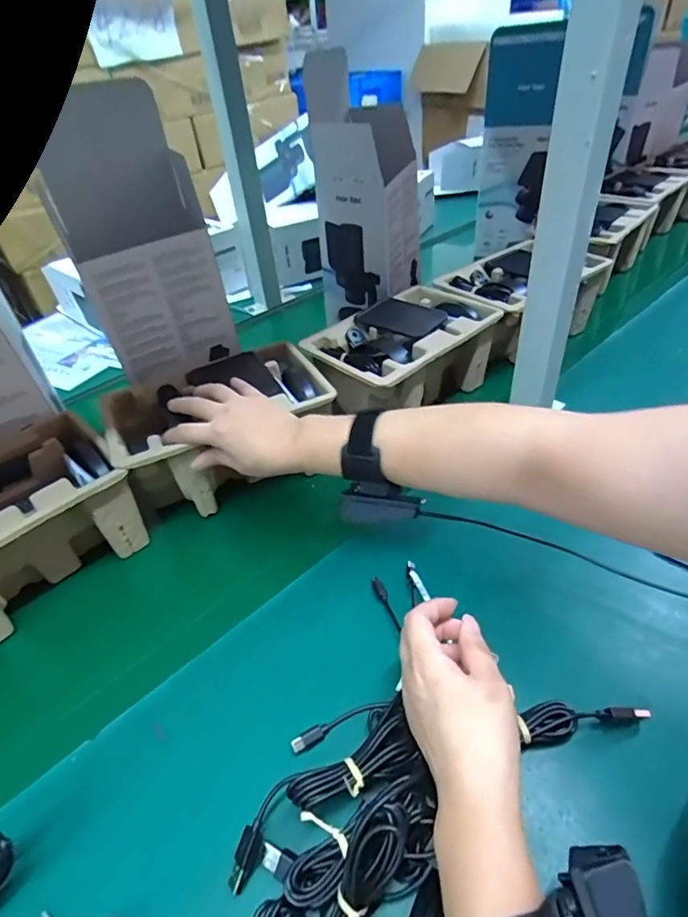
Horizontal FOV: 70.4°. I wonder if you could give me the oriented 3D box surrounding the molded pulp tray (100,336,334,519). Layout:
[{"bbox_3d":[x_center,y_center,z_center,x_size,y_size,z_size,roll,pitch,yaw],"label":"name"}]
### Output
[{"bbox_3d":[-0.135,-0.034,0.549,0.221,0.096,0.137,-22,45,-17],"label":"molded pulp tray"}]

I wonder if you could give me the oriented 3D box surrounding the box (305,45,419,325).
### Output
[{"bbox_3d":[0.035,-0.377,0.723,0.122,0.291,0.143,18,49,27],"label":"box"}]

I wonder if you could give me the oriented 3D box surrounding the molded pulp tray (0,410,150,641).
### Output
[{"bbox_3d":[-0.319,0.071,0.460,0.219,0.105,0.141,-37,47,-27],"label":"molded pulp tray"}]

